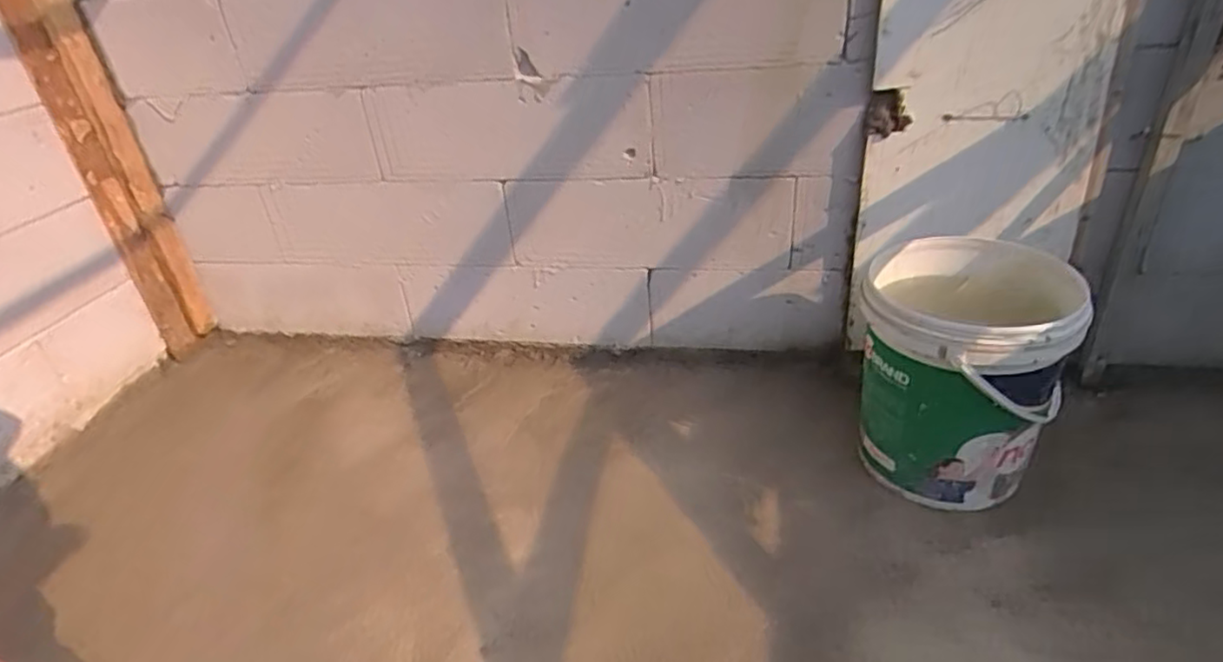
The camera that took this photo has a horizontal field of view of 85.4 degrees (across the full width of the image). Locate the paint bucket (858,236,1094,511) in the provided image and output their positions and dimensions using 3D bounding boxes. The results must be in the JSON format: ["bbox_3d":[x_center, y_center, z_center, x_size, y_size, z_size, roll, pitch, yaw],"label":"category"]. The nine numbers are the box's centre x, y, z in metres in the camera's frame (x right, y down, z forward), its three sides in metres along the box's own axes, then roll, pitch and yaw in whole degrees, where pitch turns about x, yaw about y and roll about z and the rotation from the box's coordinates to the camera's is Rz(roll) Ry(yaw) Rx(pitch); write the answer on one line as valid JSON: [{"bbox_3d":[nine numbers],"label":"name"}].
[{"bbox_3d":[0.564,0.080,1.101,0.277,0.377,0.286,-5,31,3],"label":"paint bucket"}]

